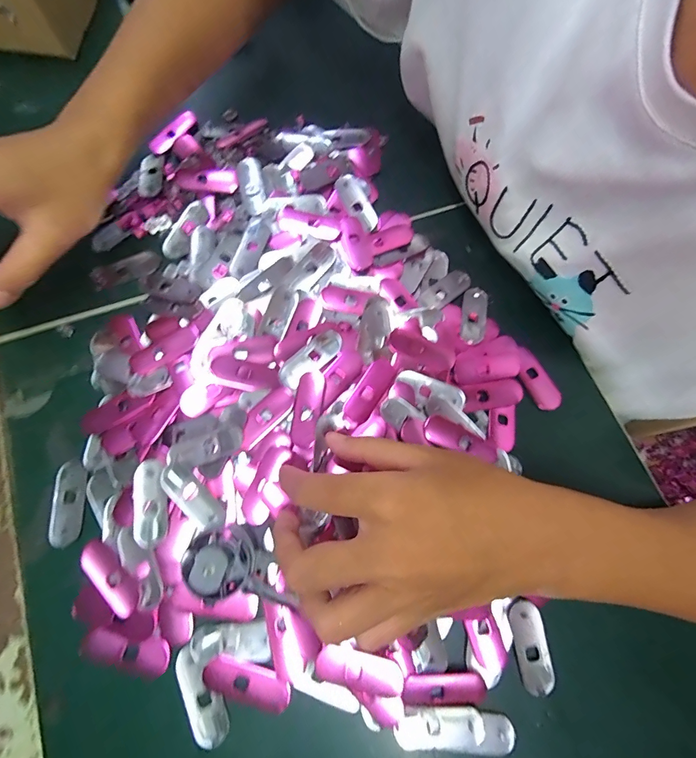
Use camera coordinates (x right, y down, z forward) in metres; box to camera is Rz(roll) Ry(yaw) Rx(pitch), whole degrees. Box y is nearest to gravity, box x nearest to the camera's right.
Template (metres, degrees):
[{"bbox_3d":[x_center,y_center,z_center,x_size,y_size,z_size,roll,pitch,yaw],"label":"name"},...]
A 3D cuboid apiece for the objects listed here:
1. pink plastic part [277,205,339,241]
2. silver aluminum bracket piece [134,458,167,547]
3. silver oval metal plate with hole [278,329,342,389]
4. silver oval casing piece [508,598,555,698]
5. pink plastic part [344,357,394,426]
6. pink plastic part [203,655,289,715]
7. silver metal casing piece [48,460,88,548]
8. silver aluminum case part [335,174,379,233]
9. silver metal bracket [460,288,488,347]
[{"bbox_3d":[-0.031,-0.121,0.296,0.048,0.008,0.018,16,75,3],"label":"pink plastic part"},{"bbox_3d":[-0.122,0.076,0.235,0.018,0.007,0.050,-7,75,-3],"label":"silver aluminum bracket piece"},{"bbox_3d":[-0.026,-0.015,0.262,0.051,0.004,0.019,-41,79,-11],"label":"silver oval metal plate with hole"},{"bbox_3d":[0.109,0.159,0.226,0.019,0.007,0.047,-7,75,-3],"label":"silver oval casing piece"},{"bbox_3d":[0.014,0.008,0.256,0.017,0.004,0.049,33,76,8],"label":"pink plastic part"},{"bbox_3d":[-0.057,0.173,0.213,0.049,0.004,0.020,16,75,3],"label":"pink plastic part"},{"bbox_3d":[-0.176,0.078,0.239,0.019,0.004,0.050,-5,74,-3],"label":"silver metal casing piece"},{"bbox_3d":[0.007,-0.141,0.302,0.019,0.006,0.048,-31,77,-9],"label":"silver aluminum case part"},{"bbox_3d":[0.095,-0.047,0.285,0.017,0.006,0.049,11,74,2],"label":"silver metal bracket"}]

